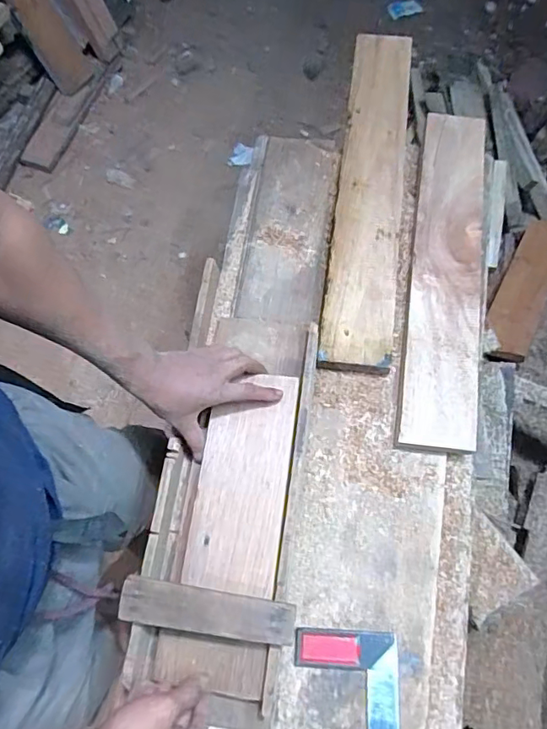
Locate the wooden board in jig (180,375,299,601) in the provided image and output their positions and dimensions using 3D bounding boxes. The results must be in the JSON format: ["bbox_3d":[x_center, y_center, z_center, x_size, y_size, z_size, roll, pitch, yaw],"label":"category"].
[{"bbox_3d":[-0.035,0.135,0.641,0.110,0.024,0.256,11,67,5],"label":"wooden board in jig"}]

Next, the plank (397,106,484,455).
[{"bbox_3d":[0.272,-0.170,0.833,0.109,0.033,0.612,9,67,5],"label":"plank"}]

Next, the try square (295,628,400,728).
[{"bbox_3d":[0.084,0.466,0.600,0.119,0.017,0.293,2,71,2],"label":"try square"}]

